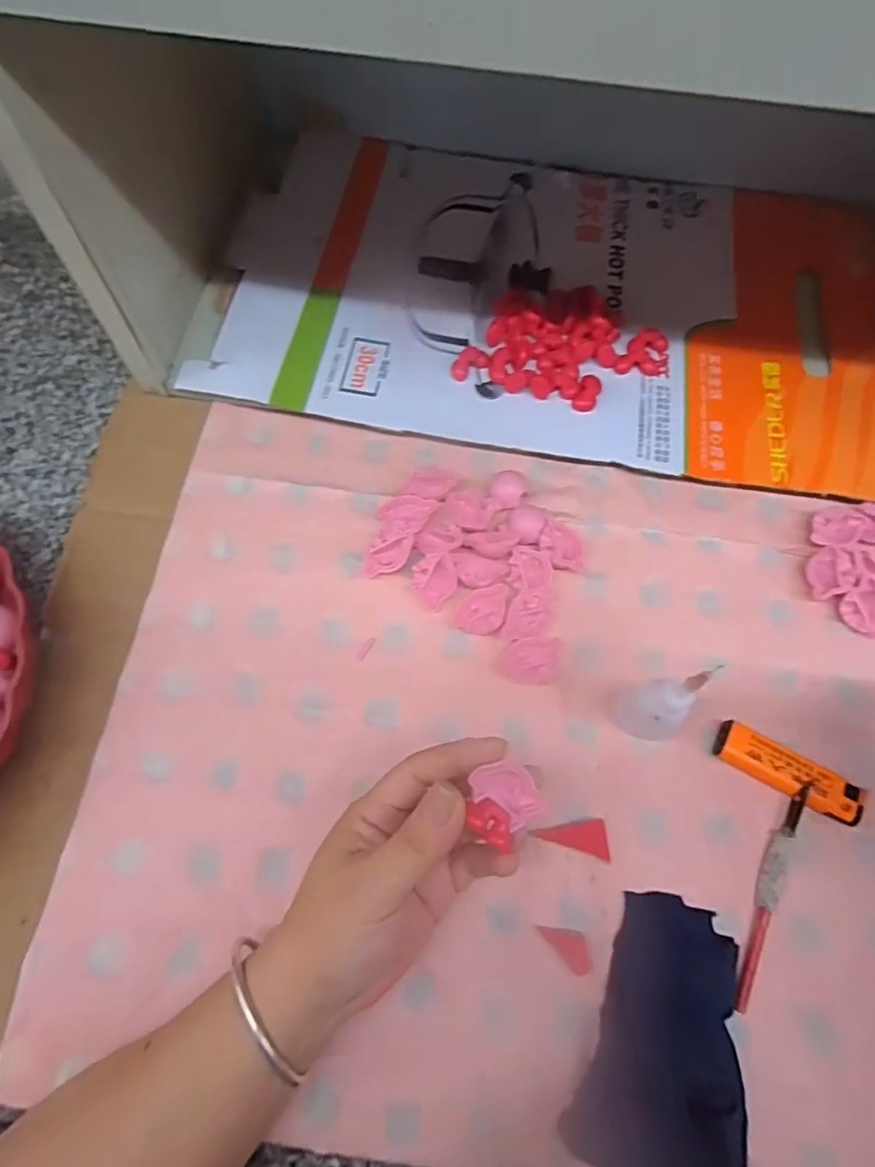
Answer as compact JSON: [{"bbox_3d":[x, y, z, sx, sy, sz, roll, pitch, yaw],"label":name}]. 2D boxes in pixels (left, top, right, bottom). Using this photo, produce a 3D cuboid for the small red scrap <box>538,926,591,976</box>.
[{"bbox_3d":[0.068,0.184,0.297,0.015,0.004,0.028,-40,76,-15],"label":"small red scrap"}]

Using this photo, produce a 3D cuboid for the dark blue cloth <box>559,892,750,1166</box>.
[{"bbox_3d":[0.116,0.222,0.284,0.076,0.004,0.116,20,65,5],"label":"dark blue cloth"}]

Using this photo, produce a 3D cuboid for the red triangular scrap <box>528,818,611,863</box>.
[{"bbox_3d":[0.073,0.140,0.315,0.041,0.004,0.020,-3,70,-3],"label":"red triangular scrap"}]

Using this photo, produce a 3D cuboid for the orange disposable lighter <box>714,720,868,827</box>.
[{"bbox_3d":[0.199,0.107,0.329,0.079,0.012,0.023,28,72,8],"label":"orange disposable lighter"}]

